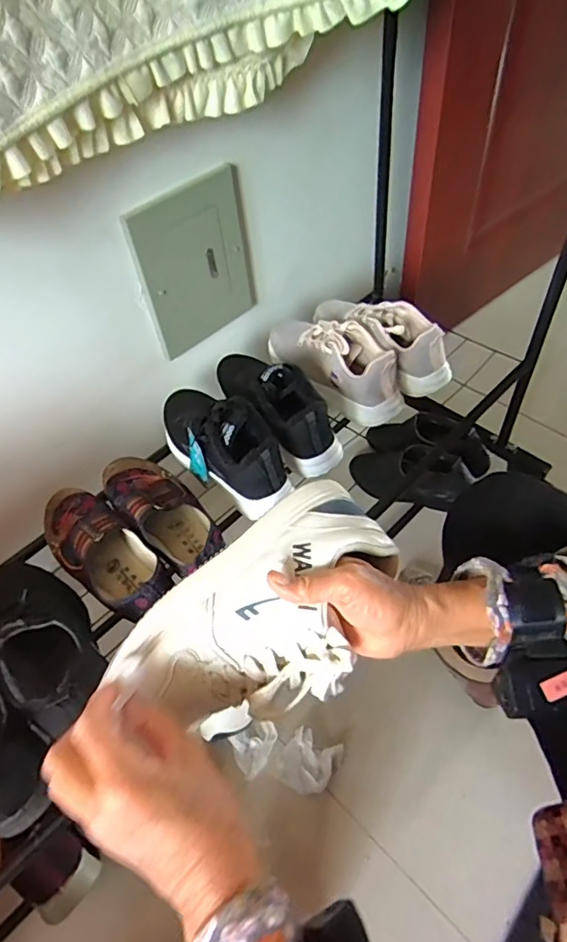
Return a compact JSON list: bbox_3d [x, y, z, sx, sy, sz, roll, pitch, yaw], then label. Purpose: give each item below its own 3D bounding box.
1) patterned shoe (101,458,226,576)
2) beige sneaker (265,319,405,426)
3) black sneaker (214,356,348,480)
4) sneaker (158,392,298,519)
[{"bbox_3d":[-0.150,0.050,0.682,0.085,0.059,0.226,-37,58,-22],"label":"patterned shoe"},{"bbox_3d":[0.074,-0.172,0.810,0.099,0.090,0.248,-32,56,-19],"label":"beige sneaker"},{"bbox_3d":[-0.021,-0.109,0.754,0.087,0.100,0.239,-30,56,-18],"label":"black sneaker"},{"bbox_3d":[-0.086,-0.047,0.724,0.092,0.103,0.243,-40,59,-23],"label":"sneaker"}]

